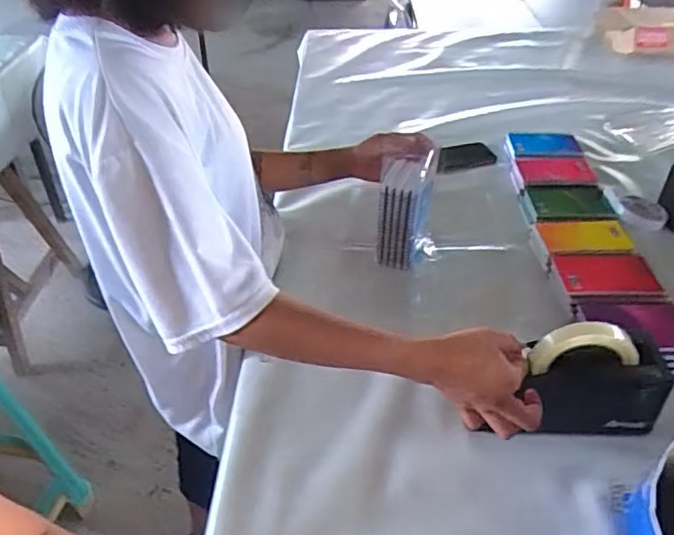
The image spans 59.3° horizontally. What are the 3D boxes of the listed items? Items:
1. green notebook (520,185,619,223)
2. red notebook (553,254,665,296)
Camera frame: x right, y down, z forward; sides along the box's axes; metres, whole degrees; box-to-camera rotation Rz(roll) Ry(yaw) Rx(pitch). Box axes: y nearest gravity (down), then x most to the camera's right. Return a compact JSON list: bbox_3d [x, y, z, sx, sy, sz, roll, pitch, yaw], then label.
[{"bbox_3d":[0.406,-0.115,1.037,0.142,0.014,0.111,0,38,2],"label":"green notebook"},{"bbox_3d":[0.390,0.006,0.860,0.137,0.012,0.095,1,39,3],"label":"red notebook"}]

